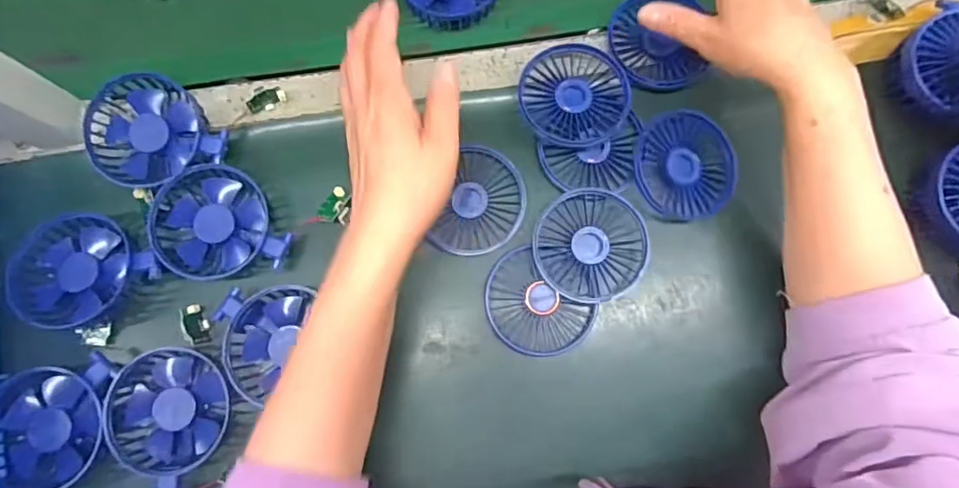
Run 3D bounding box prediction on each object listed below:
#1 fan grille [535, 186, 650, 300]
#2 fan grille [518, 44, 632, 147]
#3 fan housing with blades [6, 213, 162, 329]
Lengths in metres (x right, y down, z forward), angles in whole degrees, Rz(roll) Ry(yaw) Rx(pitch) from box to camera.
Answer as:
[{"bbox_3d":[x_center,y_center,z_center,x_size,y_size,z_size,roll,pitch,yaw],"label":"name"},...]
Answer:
[{"bbox_3d":[0.088,0.000,0.441,0.086,0.019,0.088,0,79,-1],"label":"fan grille"},{"bbox_3d":[0.078,-0.122,0.453,0.088,0.014,0.081,0,79,-1],"label":"fan grille"},{"bbox_3d":[-0.307,0.017,0.422,0.091,0.028,0.082,-39,82,-8],"label":"fan housing with blades"}]

